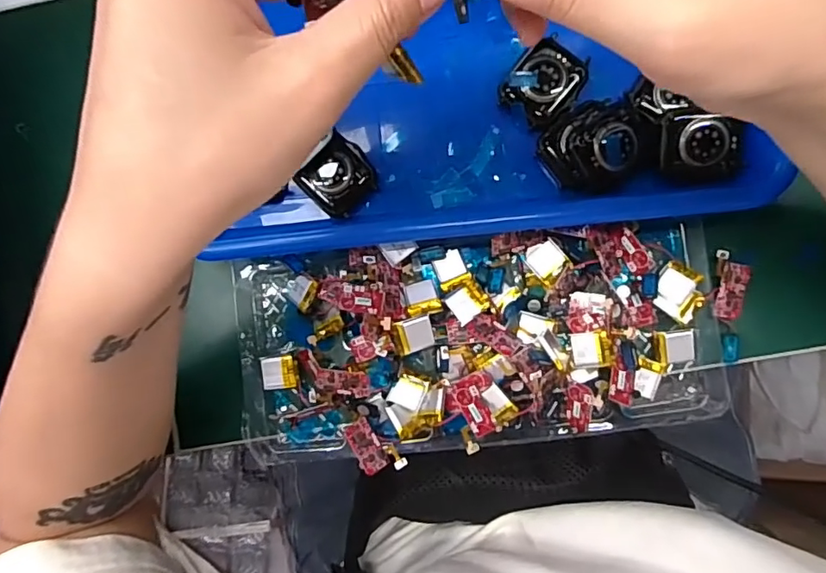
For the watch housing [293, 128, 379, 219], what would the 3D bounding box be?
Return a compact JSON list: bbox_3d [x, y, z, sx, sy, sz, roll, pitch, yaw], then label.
[{"bbox_3d":[-0.041,-0.059,0.305,0.037,0.011,0.033,-41,98,-1],"label":"watch housing"}]

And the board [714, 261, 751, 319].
[{"bbox_3d":[0.173,0.002,0.295,0.015,0.006,0.030,10,87,6],"label":"board"}]

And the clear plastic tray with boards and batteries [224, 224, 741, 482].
[{"bbox_3d":[0.032,0.032,0.301,0.259,0.034,0.114,-5,85,5],"label":"clear plastic tray with boards and batteries"}]

